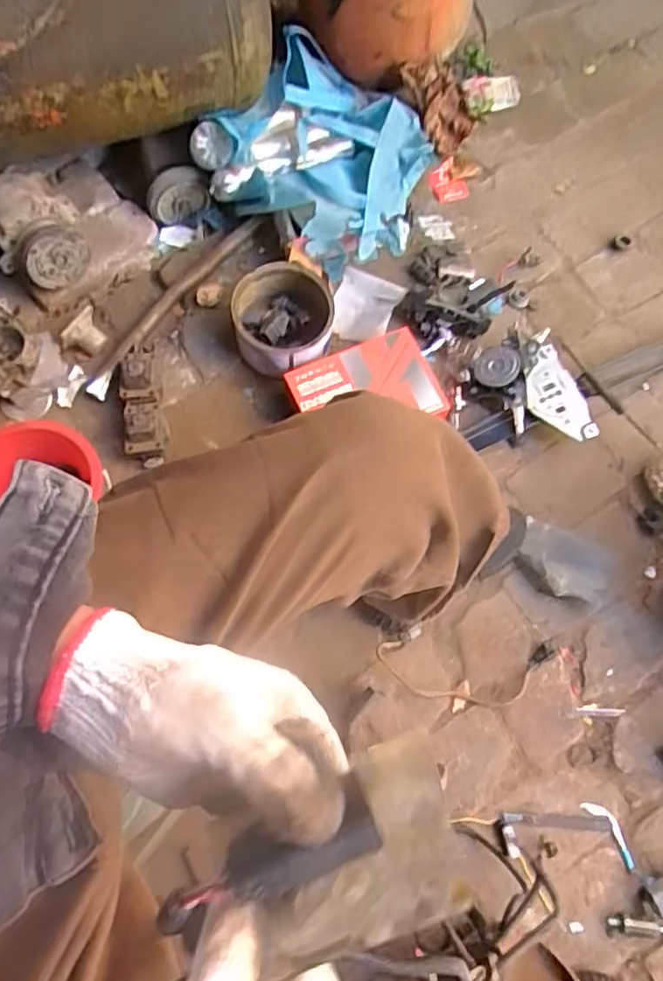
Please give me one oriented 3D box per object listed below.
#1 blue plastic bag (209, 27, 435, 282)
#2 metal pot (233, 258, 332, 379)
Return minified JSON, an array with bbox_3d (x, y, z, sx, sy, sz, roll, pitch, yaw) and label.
[{"bbox_3d":[-0.005,-0.567,1.064,0.315,0.188,0.326,30,74,7],"label":"blue plastic bag"},{"bbox_3d":[-0.072,-0.257,0.966,0.150,0.067,0.166,-12,73,-6],"label":"metal pot"}]

